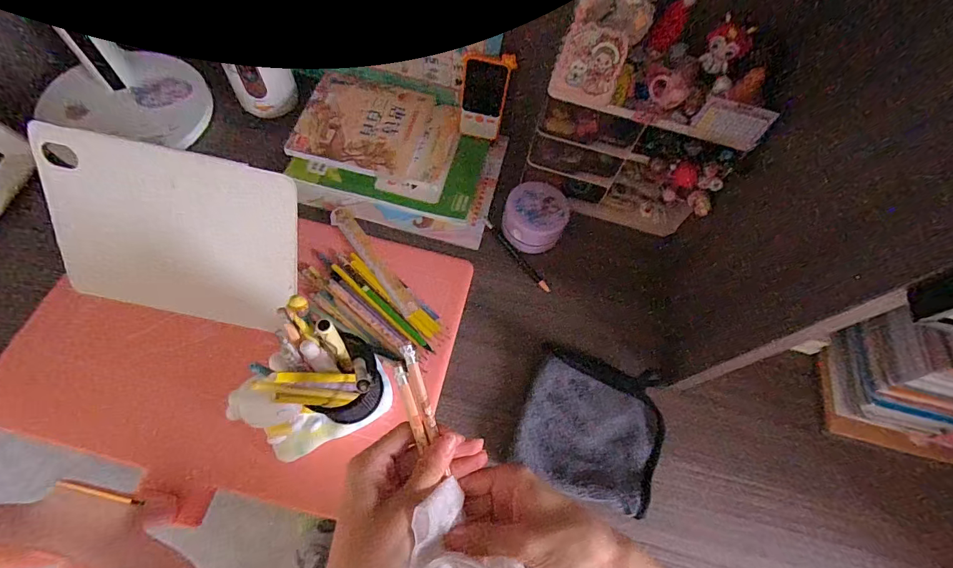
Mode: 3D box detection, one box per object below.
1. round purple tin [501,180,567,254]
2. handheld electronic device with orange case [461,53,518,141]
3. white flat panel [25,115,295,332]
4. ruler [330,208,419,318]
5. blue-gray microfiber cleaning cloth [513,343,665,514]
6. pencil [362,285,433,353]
[{"bbox_3d":[0.077,-0.087,0.568,0.082,0.059,0.079,2,64,-5],"label":"round purple tin"},{"bbox_3d":[0.012,-0.260,0.595,0.068,0.119,0.009,15,51,7],"label":"handheld electronic device with orange case"},{"bbox_3d":[-0.328,-0.047,0.467,0.267,0.201,0.016,13,30,1],"label":"white flat panel"},{"bbox_3d":[-0.132,-0.033,0.549,0.028,0.006,0.181,-32,71,-28],"label":"ruler"},{"bbox_3d":[0.133,0.159,0.479,0.153,0.012,0.154,18,60,7],"label":"blue-gray microfiber cleaning cloth"},{"bbox_3d":[-0.095,0.040,0.505,0.113,0.007,0.009,41,67,13],"label":"pencil"}]

